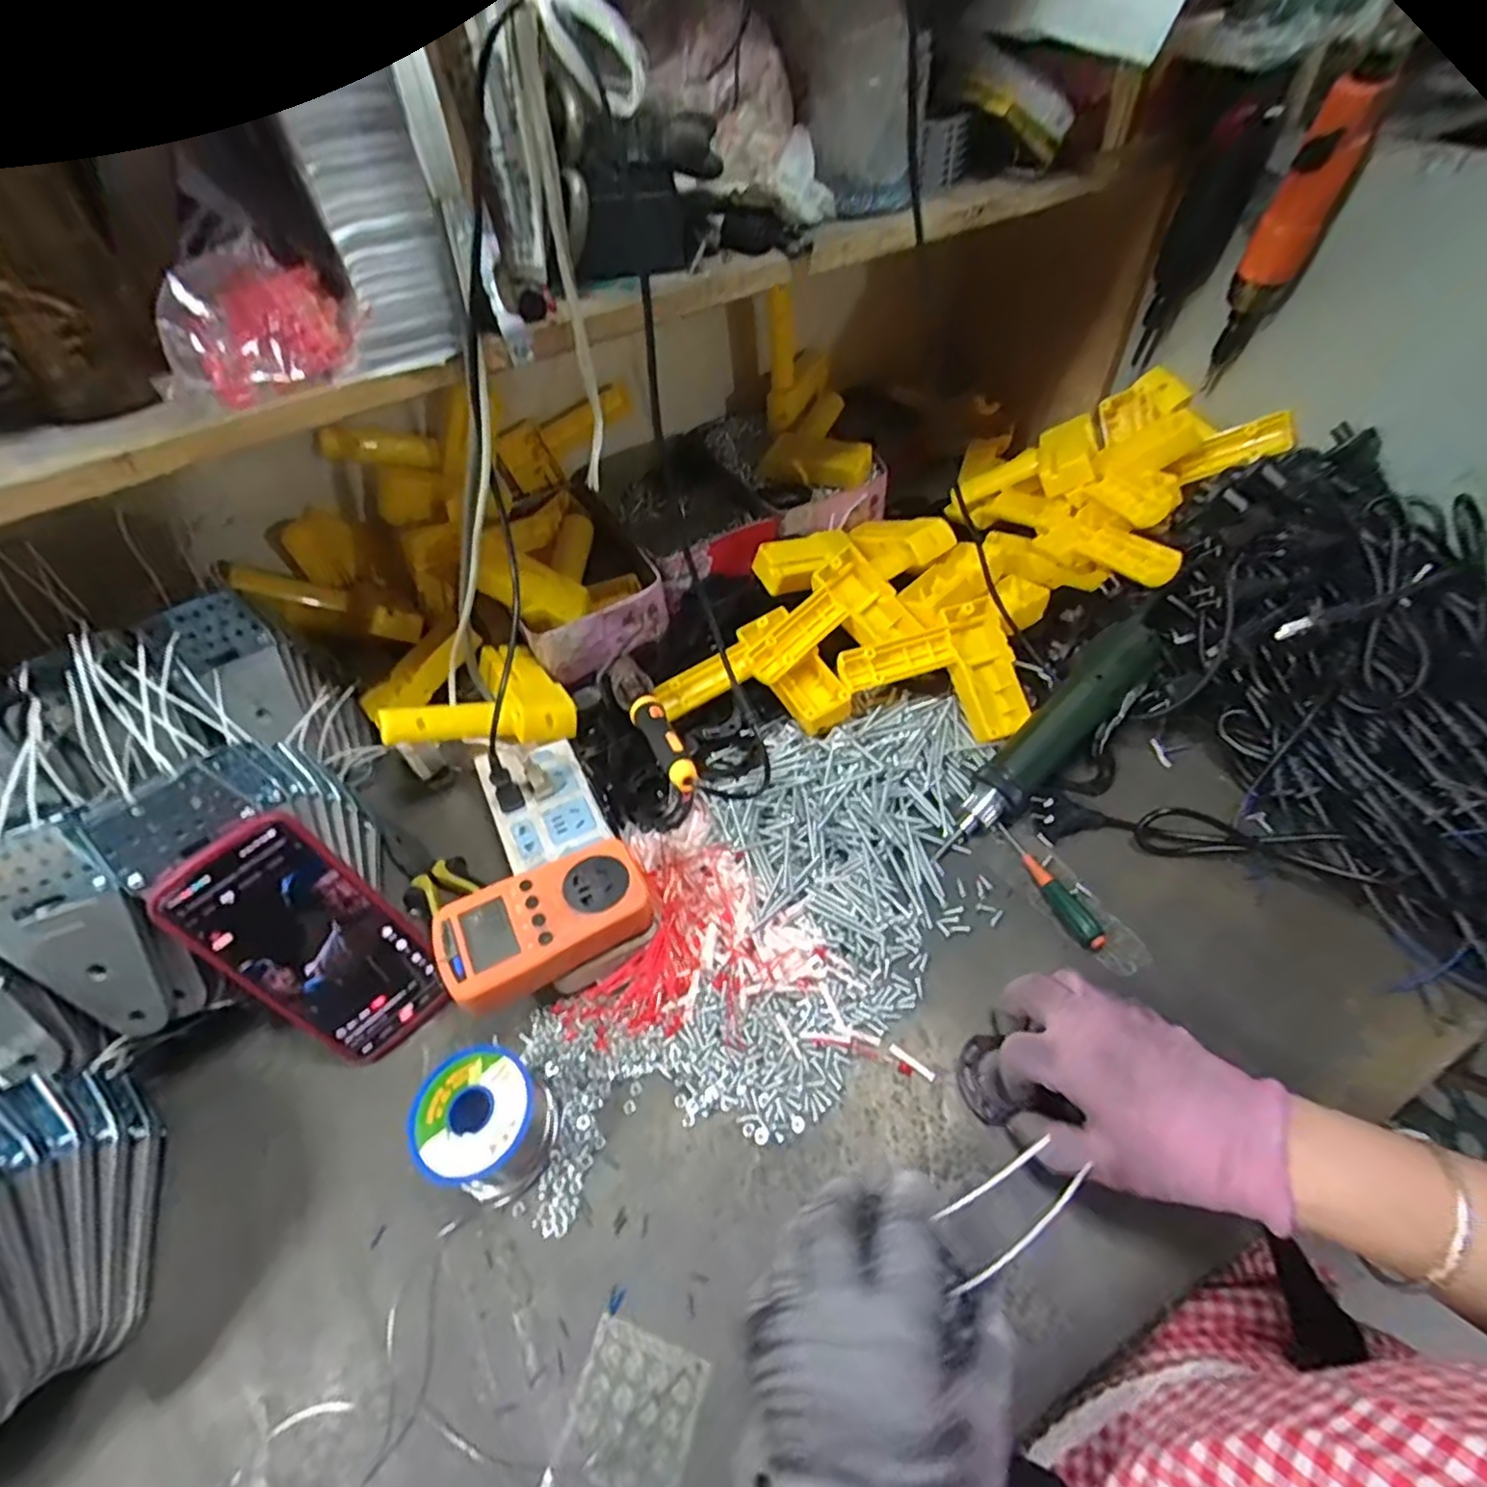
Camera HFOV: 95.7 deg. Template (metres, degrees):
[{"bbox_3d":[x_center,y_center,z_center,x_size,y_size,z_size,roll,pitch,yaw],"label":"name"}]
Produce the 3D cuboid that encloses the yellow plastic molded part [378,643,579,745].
[{"bbox_3d":[-0.223,-0.037,0.563,0.144,0.042,0.106,-5,49,-30],"label":"yellow plastic molded part"}]

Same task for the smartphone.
[{"bbox_3d":[-0.254,0.123,0.407,0.081,0.170,0.013,-43,32,-25],"label":"smartphone"}]

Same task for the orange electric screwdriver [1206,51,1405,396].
[{"bbox_3d":[0.414,-0.382,0.519,0.044,0.194,0.036,25,59,21],"label":"orange electric screwdriver"}]

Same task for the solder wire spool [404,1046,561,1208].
[{"bbox_3d":[-0.145,0.215,0.384,0.062,0.060,0.066,-39,60,-23],"label":"solder wire spool"}]

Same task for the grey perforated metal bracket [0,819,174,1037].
[{"bbox_3d":[-0.363,0.110,0.368,0.069,0.133,0.011,-14,27,-7],"label":"grey perforated metal bracket"}]

